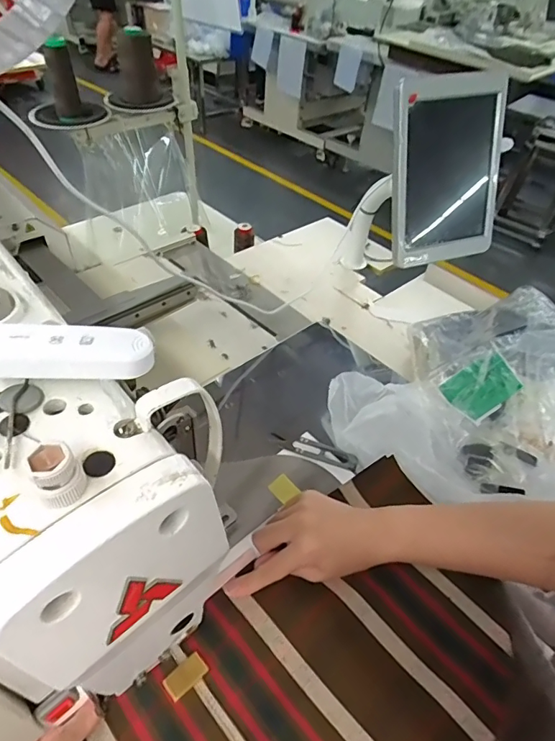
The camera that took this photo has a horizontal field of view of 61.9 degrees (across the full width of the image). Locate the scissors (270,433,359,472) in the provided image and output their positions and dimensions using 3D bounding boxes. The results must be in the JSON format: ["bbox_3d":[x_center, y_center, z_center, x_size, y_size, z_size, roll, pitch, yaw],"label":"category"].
[{"bbox_3d":[0.042,0.089,0.515,0.098,0.012,0.024,15,45,9],"label":"scissors"}]

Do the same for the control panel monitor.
[{"bbox_3d":[0.206,-0.233,0.567,0.142,0.220,0.050,-17,38,-14],"label":"control panel monitor"}]

